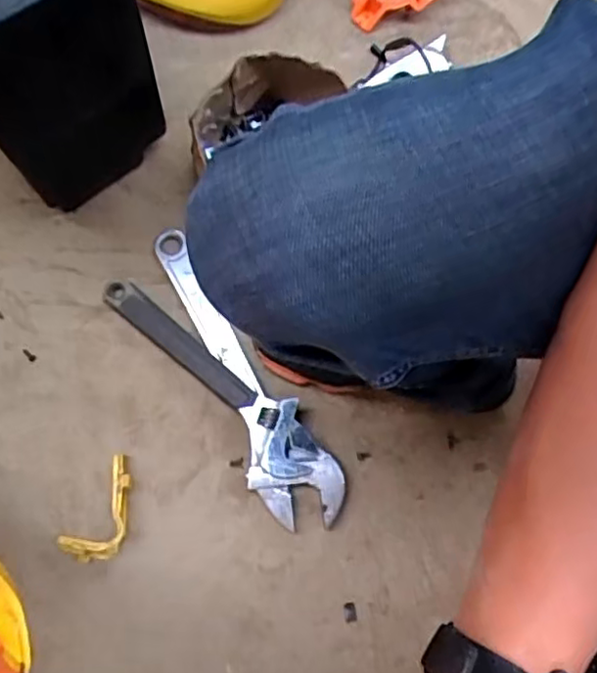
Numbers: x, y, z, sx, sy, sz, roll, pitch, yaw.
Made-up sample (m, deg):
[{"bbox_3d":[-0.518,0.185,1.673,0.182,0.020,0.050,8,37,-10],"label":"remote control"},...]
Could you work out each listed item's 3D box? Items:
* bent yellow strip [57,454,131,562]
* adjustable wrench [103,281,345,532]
[{"bbox_3d":[-0.190,0.178,0.654,0.055,0.034,0.102,31,76,7],"label":"bent yellow strip"},{"bbox_3d":[-0.081,0.057,0.680,0.089,0.037,0.343,-42,80,-11],"label":"adjustable wrench"}]

